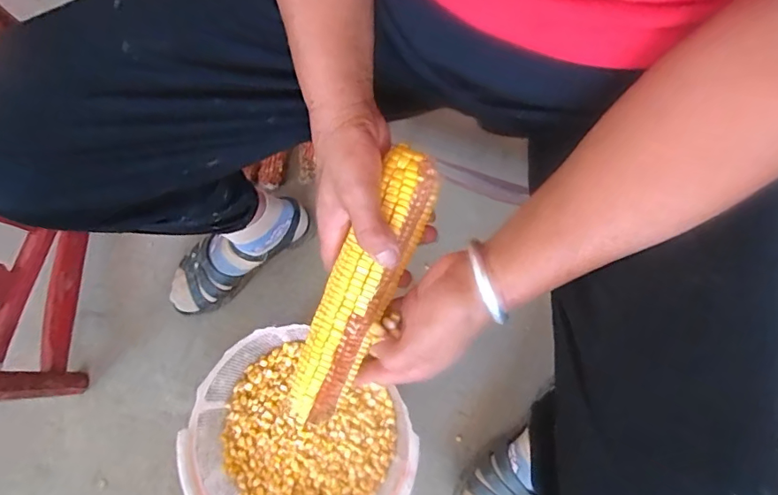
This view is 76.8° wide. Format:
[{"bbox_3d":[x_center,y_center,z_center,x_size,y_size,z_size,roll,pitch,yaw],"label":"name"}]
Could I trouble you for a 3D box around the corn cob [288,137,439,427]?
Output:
[{"bbox_3d":[-0.021,0.031,0.371,0.046,0.038,0.215,25,94,7],"label":"corn cob"}]

